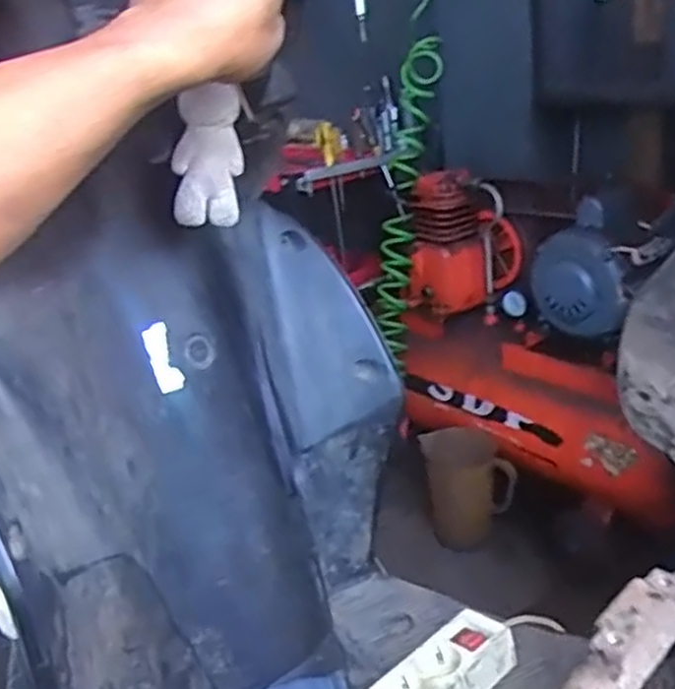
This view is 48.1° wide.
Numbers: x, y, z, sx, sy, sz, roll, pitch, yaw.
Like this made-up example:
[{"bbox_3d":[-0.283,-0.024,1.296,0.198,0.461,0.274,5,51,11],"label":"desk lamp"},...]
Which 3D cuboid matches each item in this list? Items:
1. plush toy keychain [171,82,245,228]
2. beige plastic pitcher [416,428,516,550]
[{"bbox_3d":[-0.094,-0.132,0.542,0.053,0.095,0.033,-7,22,0],"label":"plush toy keychain"},{"bbox_3d":[0.215,0.234,1.247,0.136,0.166,0.110,-6,22,3],"label":"beige plastic pitcher"}]

